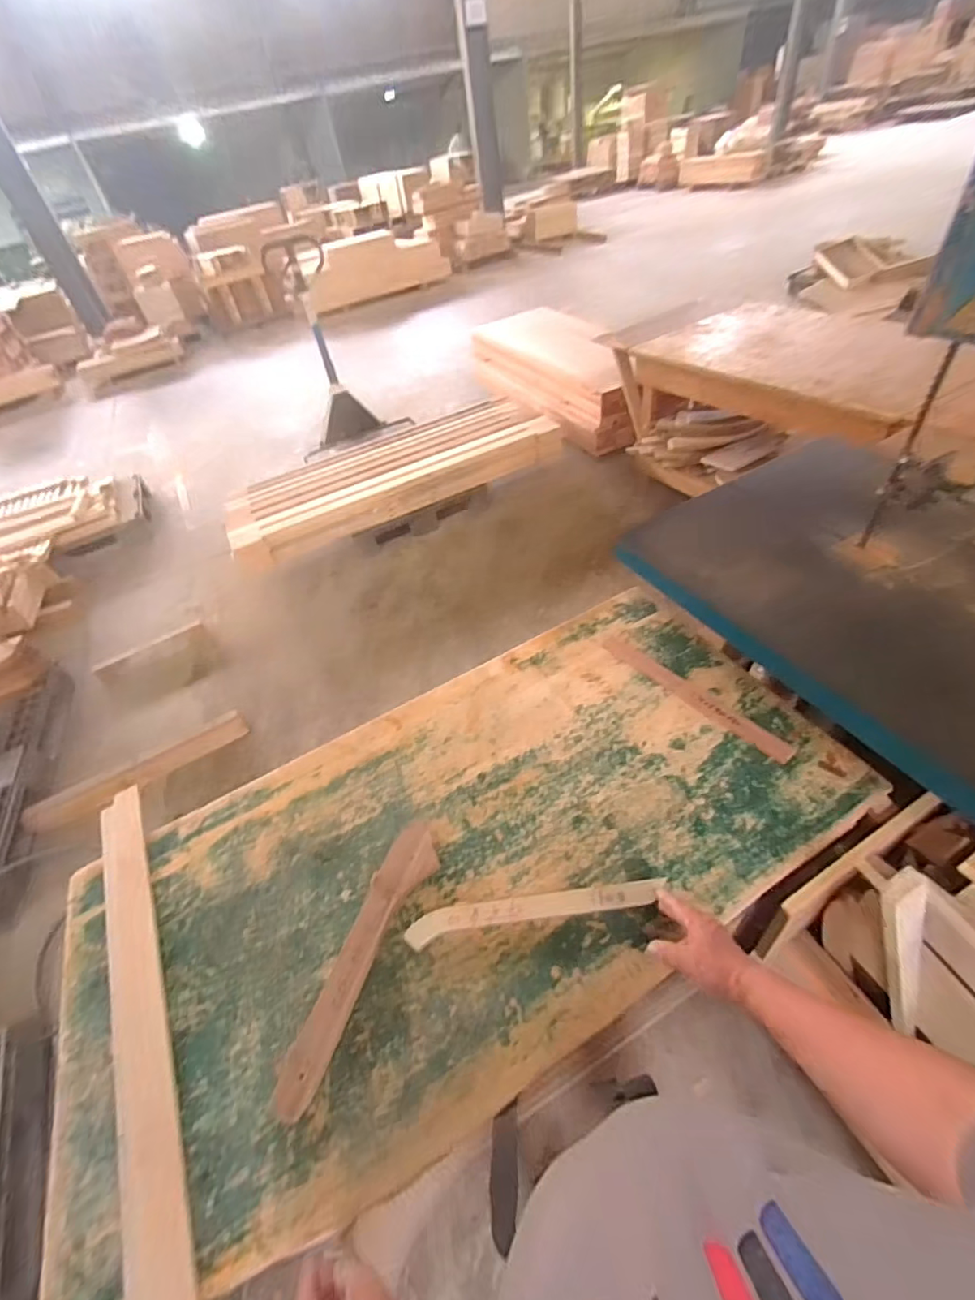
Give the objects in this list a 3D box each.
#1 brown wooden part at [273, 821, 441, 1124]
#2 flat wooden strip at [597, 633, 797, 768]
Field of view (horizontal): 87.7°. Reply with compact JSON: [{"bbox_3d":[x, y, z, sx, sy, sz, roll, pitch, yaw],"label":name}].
[{"bbox_3d":[-0.168,0.406,0.728,0.076,0.038,0.343,15,51,24],"label":"brown wooden part"},{"bbox_3d":[0.374,0.081,0.948,0.038,0.008,0.384,-35,51,-21],"label":"flat wooden strip"}]

